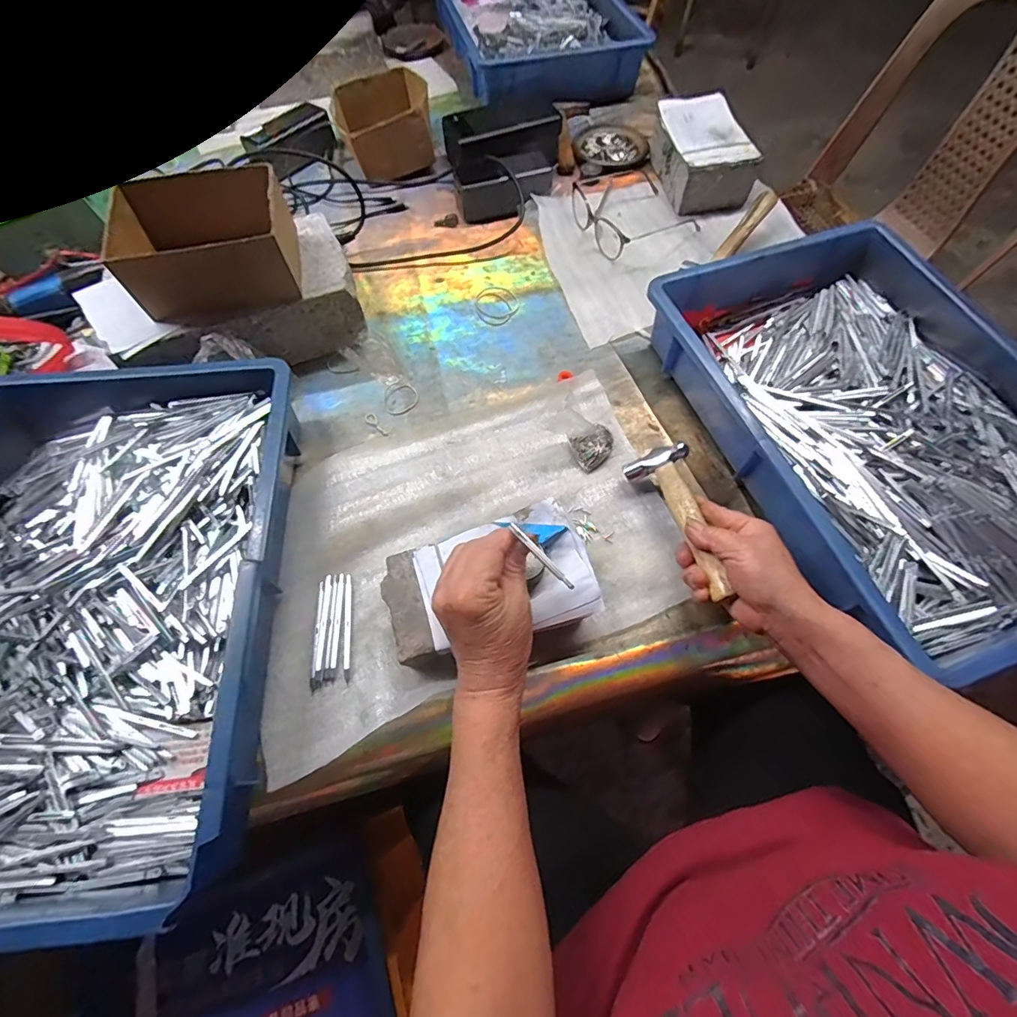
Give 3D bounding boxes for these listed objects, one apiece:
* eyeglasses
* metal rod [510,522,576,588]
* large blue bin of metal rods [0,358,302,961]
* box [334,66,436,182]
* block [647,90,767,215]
[{"bbox_3d":[0.169,-0.417,0.661,0.156,0.042,0.161,-27,66,-12],"label":"eyeglasses"},{"bbox_3d":[0.022,0.031,0.320,0.005,0.004,0.058,-40,80,-17],"label":"metal rod"},{"bbox_3d":[-0.335,0.073,0.400,0.285,0.081,0.432,-5,63,-1],"label":"large blue bin of metal rods"},{"bbox_3d":[-0.176,-0.556,0.710,0.127,0.074,0.142,-20,64,-8],"label":"box"},{"bbox_3d":[0.267,-0.495,0.676,0.097,0.076,0.158,-13,64,-5],"label":"block"}]

